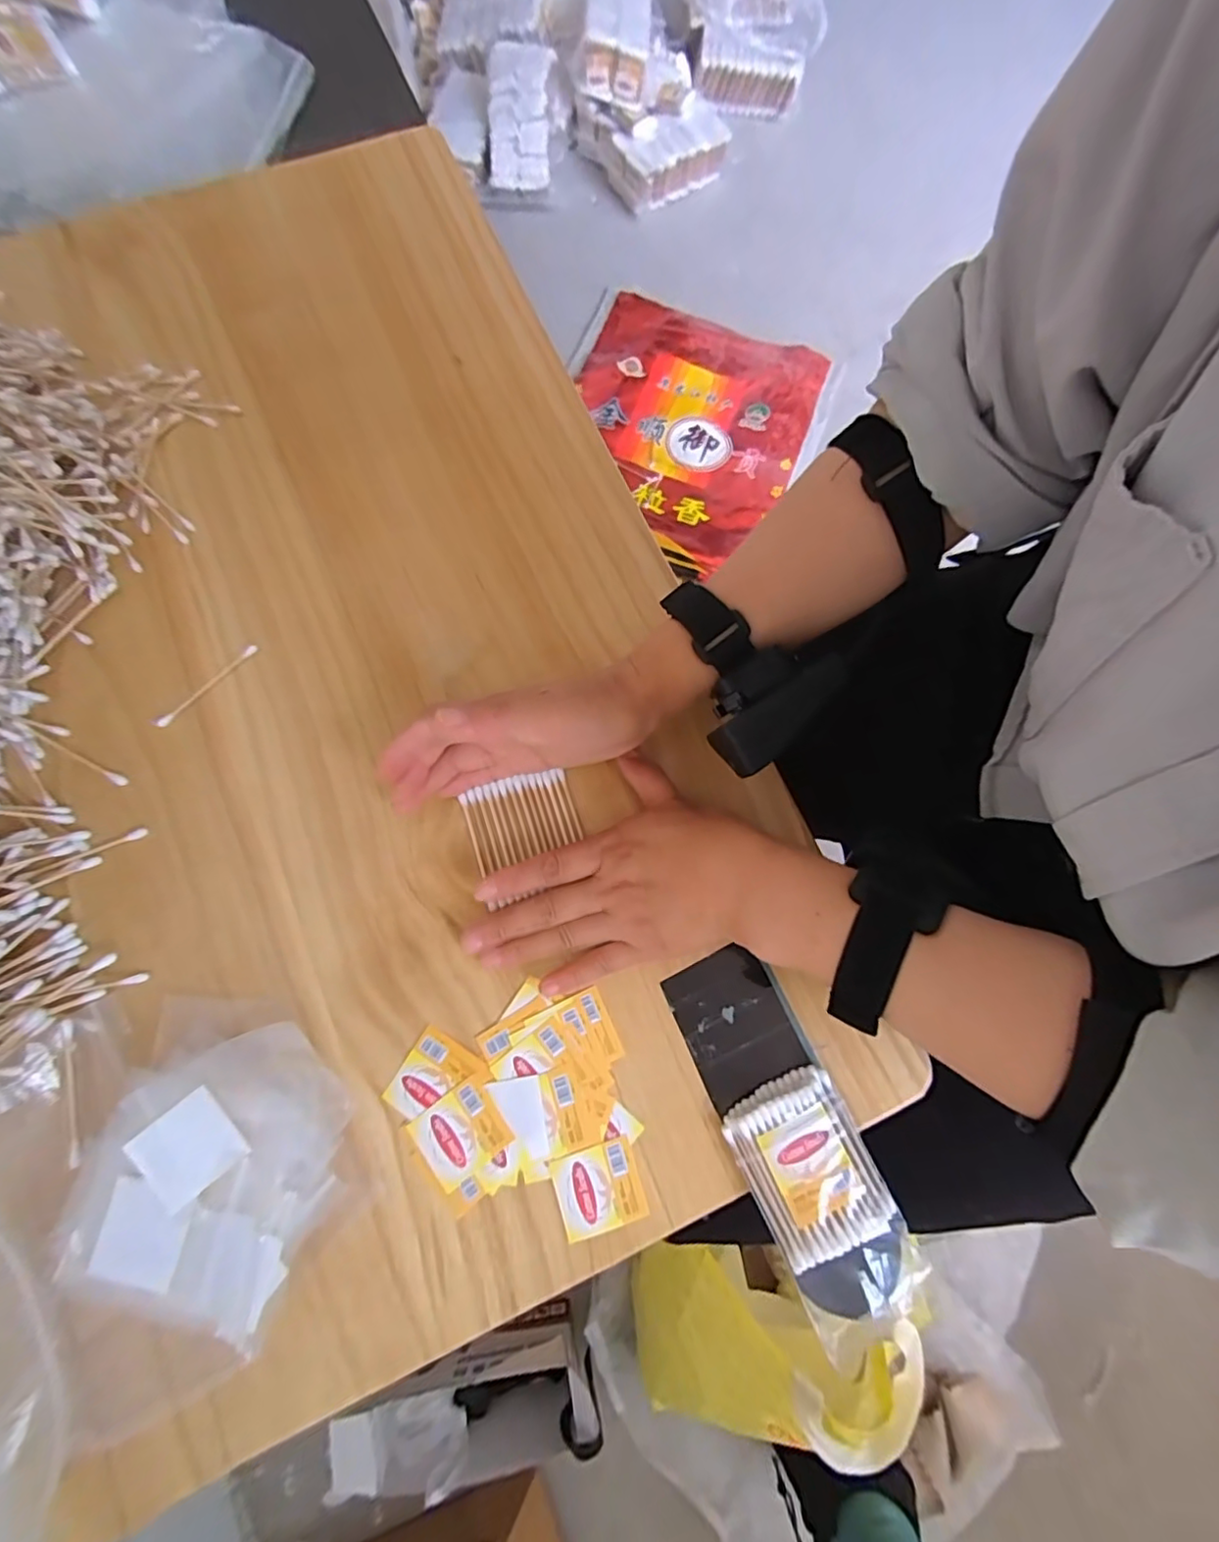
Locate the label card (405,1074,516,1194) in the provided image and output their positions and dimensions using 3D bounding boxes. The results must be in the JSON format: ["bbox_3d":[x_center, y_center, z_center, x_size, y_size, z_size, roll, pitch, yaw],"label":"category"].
[{"bbox_3d":[-0.078,0.188,0.302,0.044,0.004,0.038,-34,80,-9],"label":"label card"}]

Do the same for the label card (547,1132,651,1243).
[{"bbox_3d":[-0.006,0.216,0.302,0.043,0.004,0.038,-16,79,-6],"label":"label card"}]

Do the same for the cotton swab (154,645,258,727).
[{"bbox_3d":[-0.245,-0.053,0.354,0.006,0.004,0.073,43,79,8],"label":"cotton swab"}]

